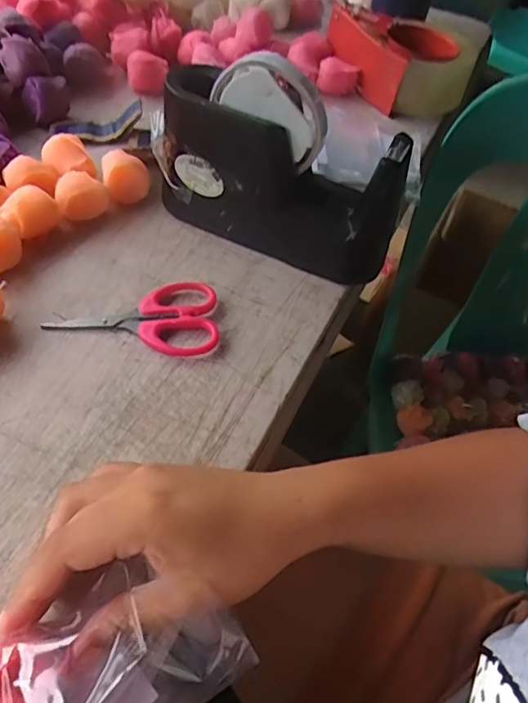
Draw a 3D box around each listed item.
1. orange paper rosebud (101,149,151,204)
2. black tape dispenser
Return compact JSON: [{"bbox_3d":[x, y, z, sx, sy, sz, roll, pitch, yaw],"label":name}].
[{"bbox_3d":[-0.112,-0.143,0.447,0.036,0.038,0.033,-8,54,-12],"label":"orange paper rosebud"},{"bbox_3d":[0.011,-0.136,0.400,0.186,0.128,0.058,21,53,10],"label":"black tape dispenser"}]

